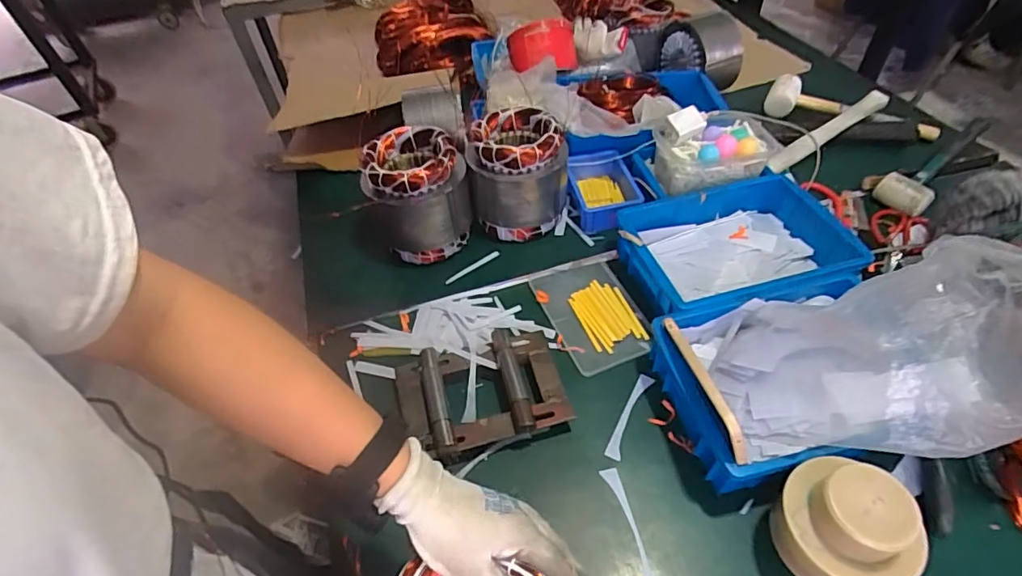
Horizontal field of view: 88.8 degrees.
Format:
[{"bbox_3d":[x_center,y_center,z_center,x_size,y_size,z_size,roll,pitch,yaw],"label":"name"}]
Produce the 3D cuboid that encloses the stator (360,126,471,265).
[{"bbox_3d":[-0.139,-0.137,0.788,0.143,0.161,0.135,-14,50,-8],"label":"stator"}]

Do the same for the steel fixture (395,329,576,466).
[{"bbox_3d":[-0.038,0.125,0.637,0.199,0.045,0.148,-14,50,-9],"label":"steel fixture"}]

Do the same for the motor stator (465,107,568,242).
[{"bbox_3d":[0.012,-0.167,0.811,0.136,0.167,0.136,6,50,9],"label":"motor stator"}]

